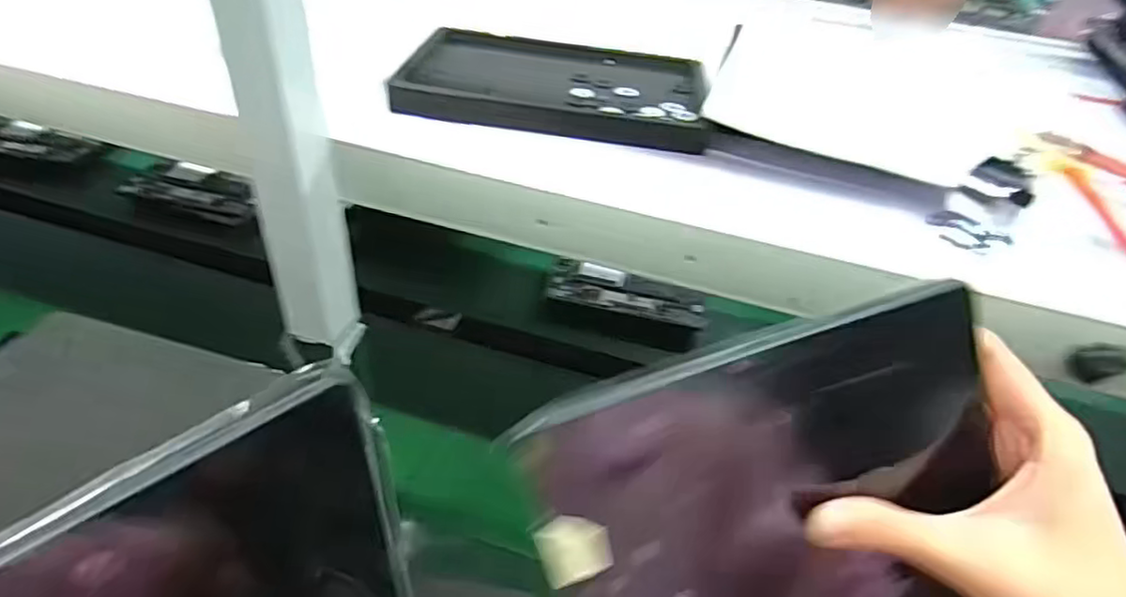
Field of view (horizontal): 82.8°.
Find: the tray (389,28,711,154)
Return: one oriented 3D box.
[{"bbox_3d":[-0.002,-0.183,0.537,0.239,0.020,0.186,9,38,3],"label":"tray"}]

